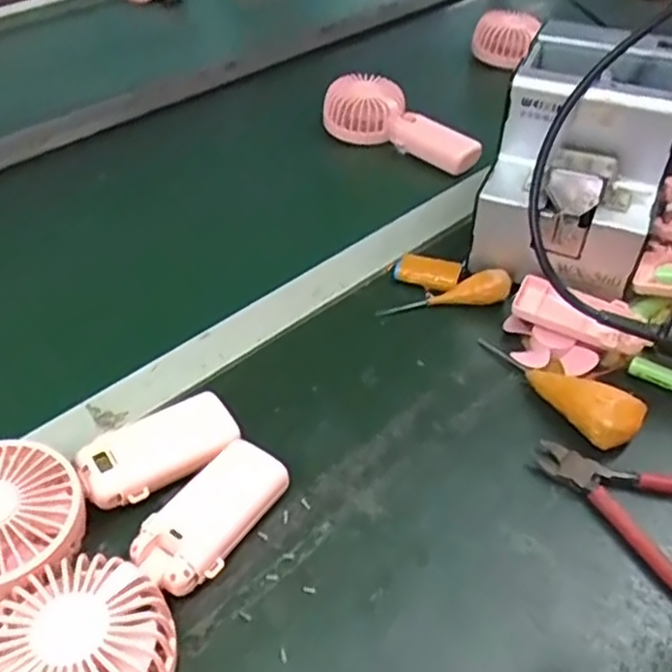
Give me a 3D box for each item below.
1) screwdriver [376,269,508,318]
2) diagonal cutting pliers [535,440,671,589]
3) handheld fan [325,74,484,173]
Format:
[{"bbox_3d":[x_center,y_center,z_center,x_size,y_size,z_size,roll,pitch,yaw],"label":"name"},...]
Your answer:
[{"bbox_3d":[0.088,-0.032,0.549,0.106,0.018,0.024,-14,44,12],"label":"screwdriver"},{"bbox_3d":[0.192,0.108,0.414,0.145,0.012,0.091,27,50,24],"label":"diagonal cutting pliers"},{"bbox_3d":[0.075,-0.230,0.723,0.180,0.048,0.073,28,51,24],"label":"handheld fan"}]

